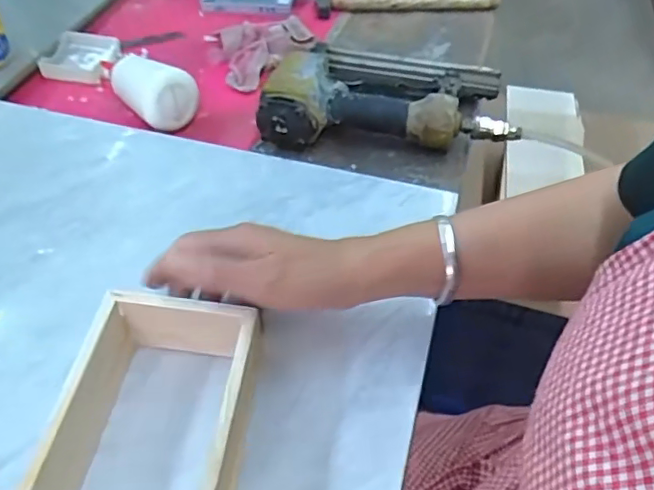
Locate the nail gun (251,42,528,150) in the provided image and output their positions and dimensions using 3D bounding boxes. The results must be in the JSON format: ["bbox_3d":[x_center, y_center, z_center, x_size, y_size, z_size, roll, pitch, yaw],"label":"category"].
[{"bbox_3d":[0.062,-0.170,0.591,0.241,0.053,0.152,4,49,2],"label":"nail gun"}]

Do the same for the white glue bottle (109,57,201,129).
[{"bbox_3d":[-0.186,-0.165,0.602,0.062,0.053,0.096,-34,58,-27],"label":"white glue bottle"}]

